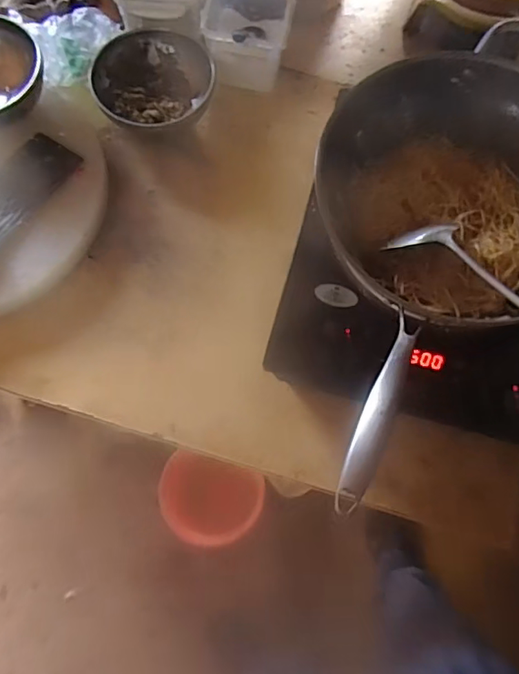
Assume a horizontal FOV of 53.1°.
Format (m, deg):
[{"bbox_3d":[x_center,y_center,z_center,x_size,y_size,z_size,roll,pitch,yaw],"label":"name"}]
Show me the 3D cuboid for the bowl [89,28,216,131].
[{"bbox_3d":[-0.154,-0.372,0.763,0.169,0.057,0.160,0,73,-1],"label":"bowl"}]

